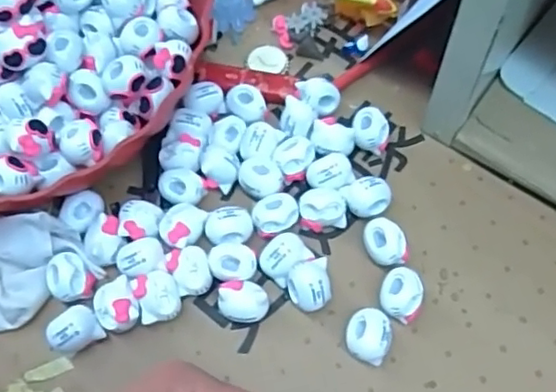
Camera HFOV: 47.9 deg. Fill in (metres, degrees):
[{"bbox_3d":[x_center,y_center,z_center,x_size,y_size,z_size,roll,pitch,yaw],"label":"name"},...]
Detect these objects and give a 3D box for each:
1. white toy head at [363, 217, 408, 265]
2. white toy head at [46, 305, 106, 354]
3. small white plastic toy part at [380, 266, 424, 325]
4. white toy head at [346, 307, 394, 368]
[{"bbox_3d":[0.057,0.026,0.335,0.019,0.019,0.026,-18,63,-7],"label":"white toy head"},{"bbox_3d":[-0.102,0.068,0.315,0.025,0.021,0.018,-20,63,-8],"label":"white toy head"},{"bbox_3d":[0.063,0.052,0.321,0.021,0.019,0.025,7,63,6],"label":"small white plastic toy part"},{"bbox_3d":[0.045,0.070,0.312,0.022,0.018,0.025,10,63,7],"label":"white toy head"}]

